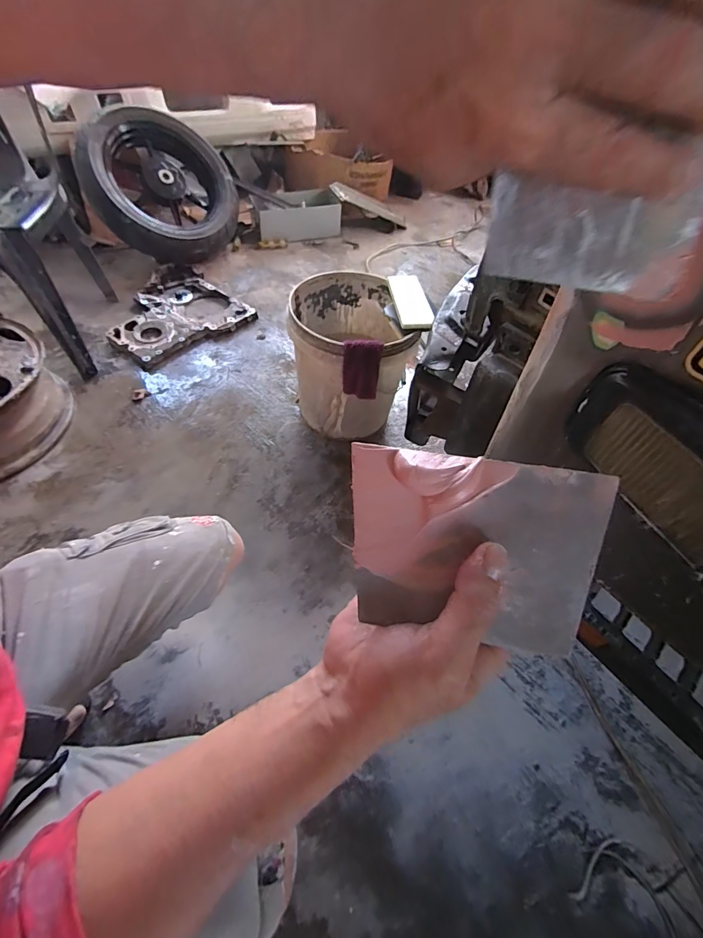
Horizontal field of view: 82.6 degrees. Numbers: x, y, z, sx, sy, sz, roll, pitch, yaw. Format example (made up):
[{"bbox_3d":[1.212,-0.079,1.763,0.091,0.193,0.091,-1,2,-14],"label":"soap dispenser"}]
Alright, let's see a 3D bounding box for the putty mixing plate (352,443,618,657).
[{"bbox_3d":[0.066,0.042,0.217,0.136,0.011,0.096,8,83,4],"label":"putty mixing plate"}]

